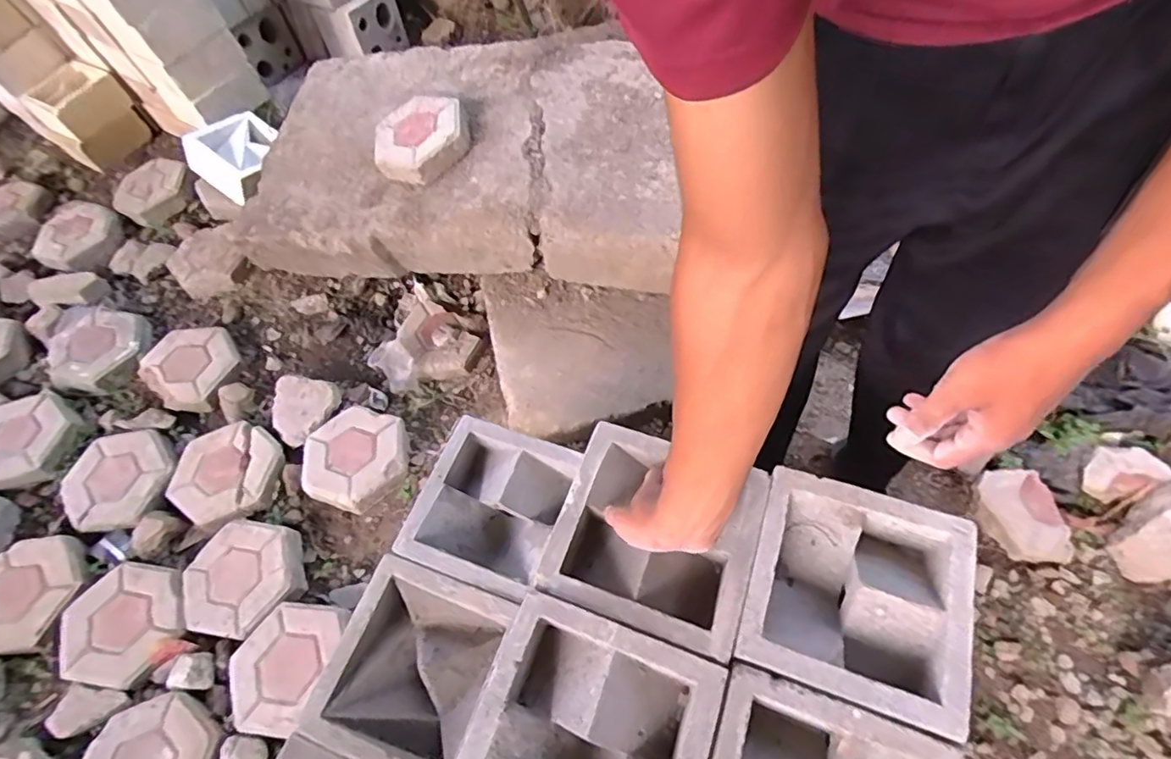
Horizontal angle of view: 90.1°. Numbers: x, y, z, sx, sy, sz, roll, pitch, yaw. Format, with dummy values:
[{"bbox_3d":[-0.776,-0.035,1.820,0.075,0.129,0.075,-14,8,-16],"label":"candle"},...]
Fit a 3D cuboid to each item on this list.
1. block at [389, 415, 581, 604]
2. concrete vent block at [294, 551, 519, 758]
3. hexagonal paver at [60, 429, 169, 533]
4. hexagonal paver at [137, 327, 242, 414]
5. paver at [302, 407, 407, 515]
[{"bbox_3d":[-0.118,0.166,0.755,0.170,0.071,0.197,15,60,13],"label":"block"},{"bbox_3d":[-0.192,0.325,0.661,0.169,0.076,0.194,17,61,14],"label":"concrete vent block"},{"bbox_3d":[-0.914,0.189,1.133,0.208,0.053,0.201,-8,58,-1],"label":"hexagonal paver"},{"bbox_3d":[-0.864,-0.038,1.276,0.200,0.055,0.199,17,61,14],"label":"hexagonal paver"},{"bbox_3d":[-0.462,0.154,1.175,0.208,0.047,0.203,13,60,12],"label":"paver"}]

